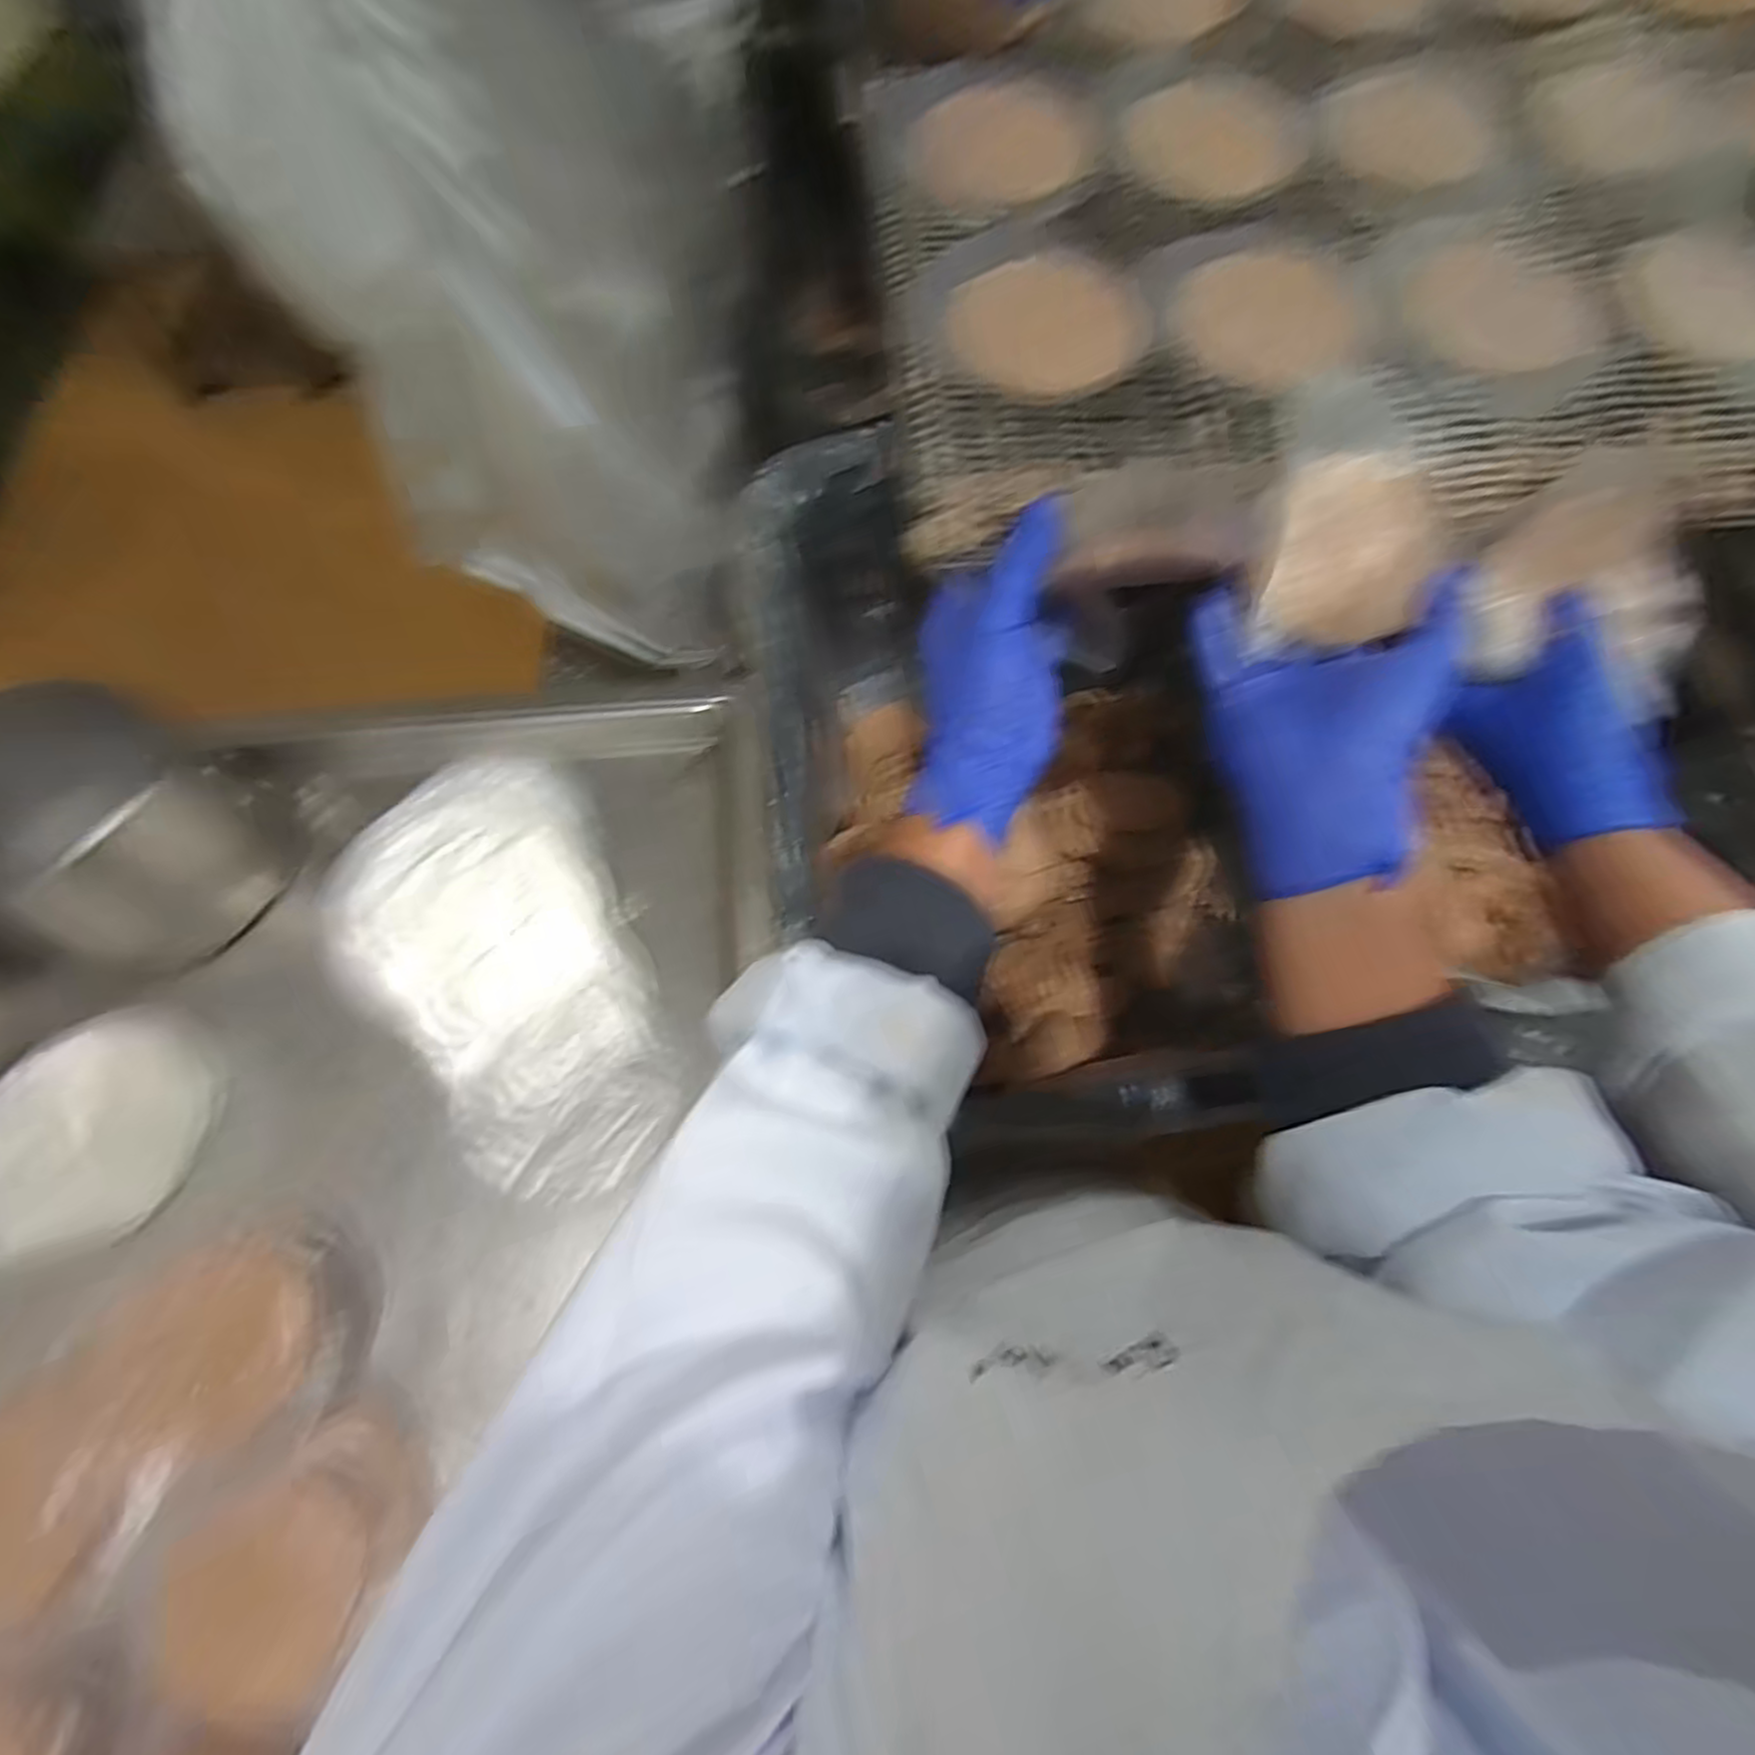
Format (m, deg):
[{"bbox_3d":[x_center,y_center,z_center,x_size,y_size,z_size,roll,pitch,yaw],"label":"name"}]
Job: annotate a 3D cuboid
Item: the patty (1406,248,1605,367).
[{"bbox_3d":[0.314,-0.288,0.379,0.078,0.010,0.075,0,68,-1],"label":"patty"}]

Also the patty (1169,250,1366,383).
[{"bbox_3d":[0.192,-0.275,0.365,0.085,0.011,0.076,32,71,11],"label":"patty"}]

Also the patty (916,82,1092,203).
[{"bbox_3d":[0.069,-0.404,0.406,0.090,0.007,0.096,3,68,0],"label":"patty"}]

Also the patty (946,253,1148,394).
[{"bbox_3d":[0.083,-0.272,0.367,0.091,0.008,0.080,26,70,9],"label":"patty"}]

